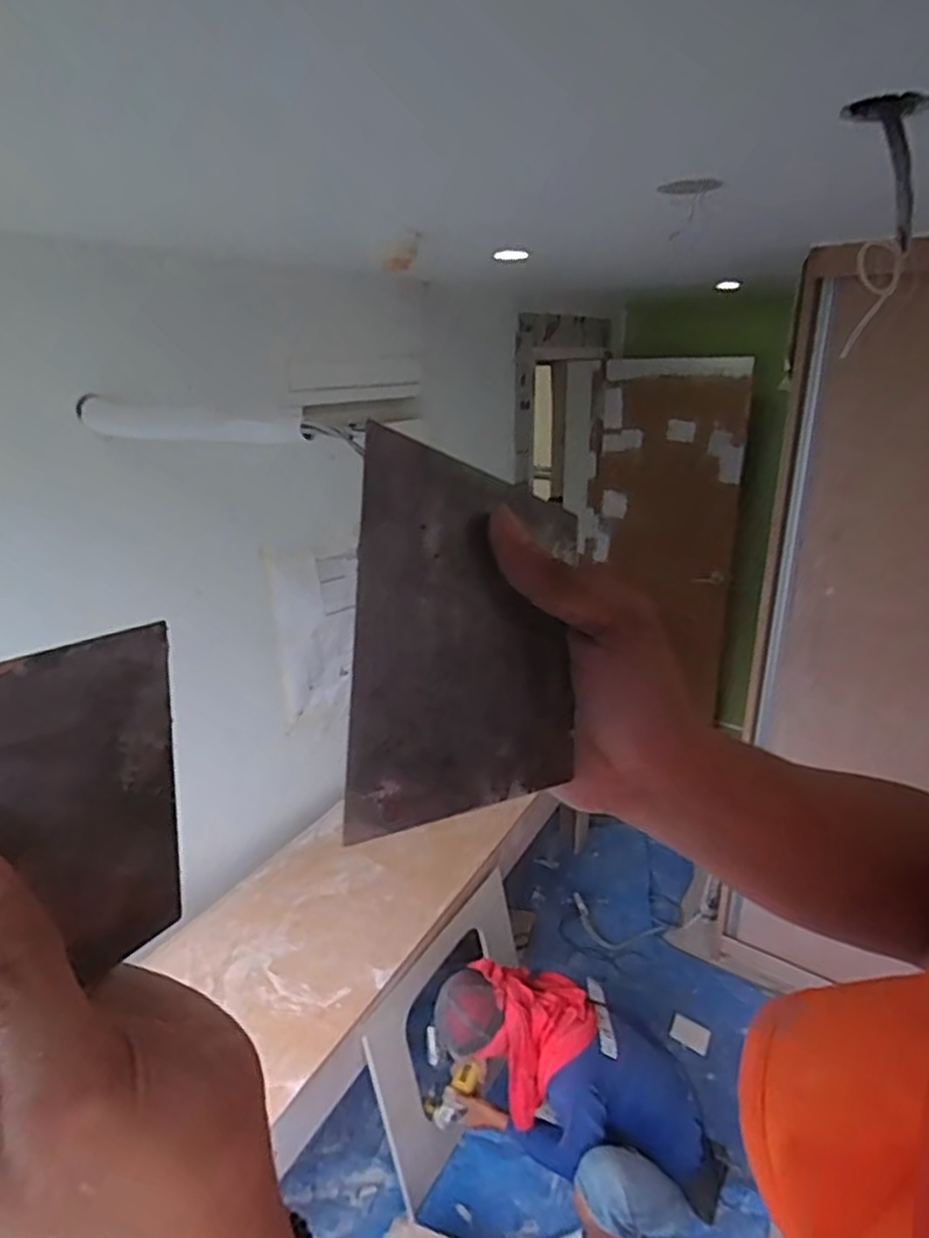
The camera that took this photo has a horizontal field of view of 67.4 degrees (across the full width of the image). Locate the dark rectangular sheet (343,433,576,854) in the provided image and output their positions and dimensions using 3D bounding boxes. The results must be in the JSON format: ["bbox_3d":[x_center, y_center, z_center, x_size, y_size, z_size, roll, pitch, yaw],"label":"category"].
[{"bbox_3d":[0.002,0.008,0.263,0.096,0.134,0.006,11,-10,-31],"label":"dark rectangular sheet"}]

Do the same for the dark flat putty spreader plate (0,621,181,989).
[{"bbox_3d":[-0.120,0.060,0.195,0.004,0.098,0.104,-2,12,29],"label":"dark flat putty spreader plate"}]

